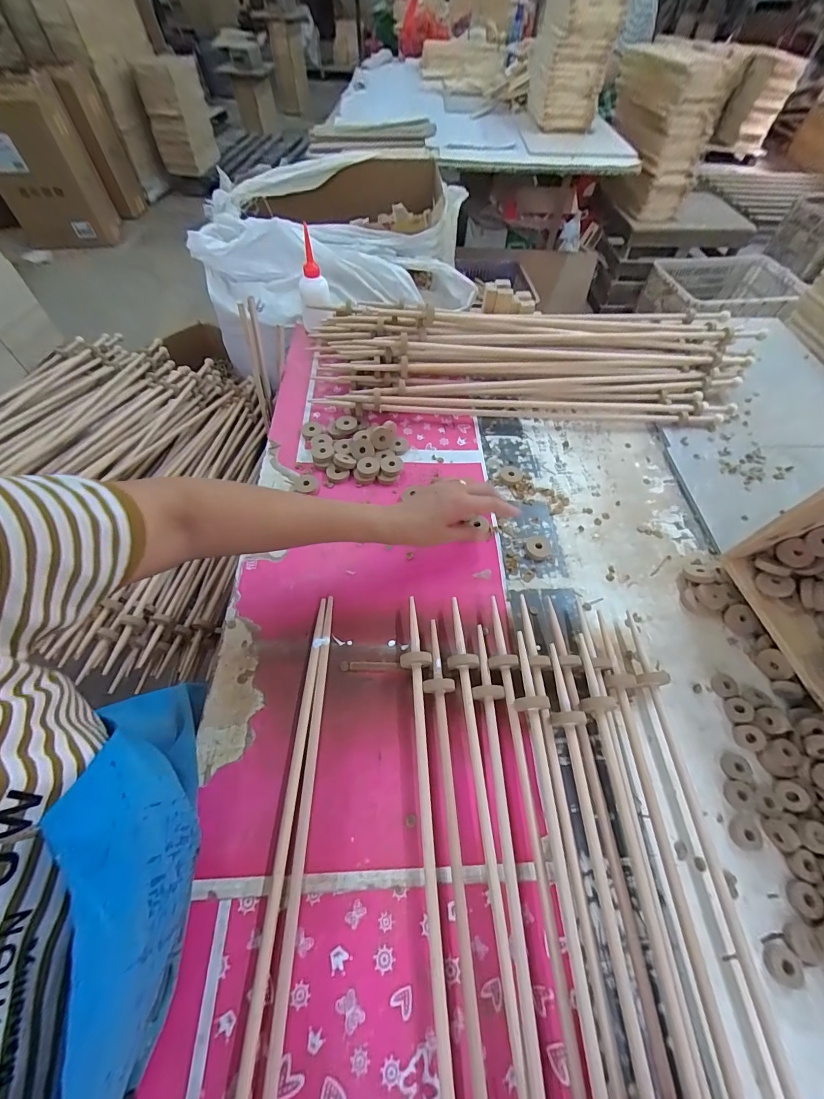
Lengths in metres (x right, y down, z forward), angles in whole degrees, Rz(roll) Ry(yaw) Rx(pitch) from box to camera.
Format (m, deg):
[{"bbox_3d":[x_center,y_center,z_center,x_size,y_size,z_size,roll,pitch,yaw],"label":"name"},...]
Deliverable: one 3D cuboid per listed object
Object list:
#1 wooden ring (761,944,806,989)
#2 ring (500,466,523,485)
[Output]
[{"bbox_3d":[0.315,0.352,0.327,0.027,0.007,0.027,1,58,-2],"label":"wooden ring"},{"bbox_3d":[0.157,-0.118,0.611,0.034,0.004,0.041,27,61,14],"label":"ring"}]

